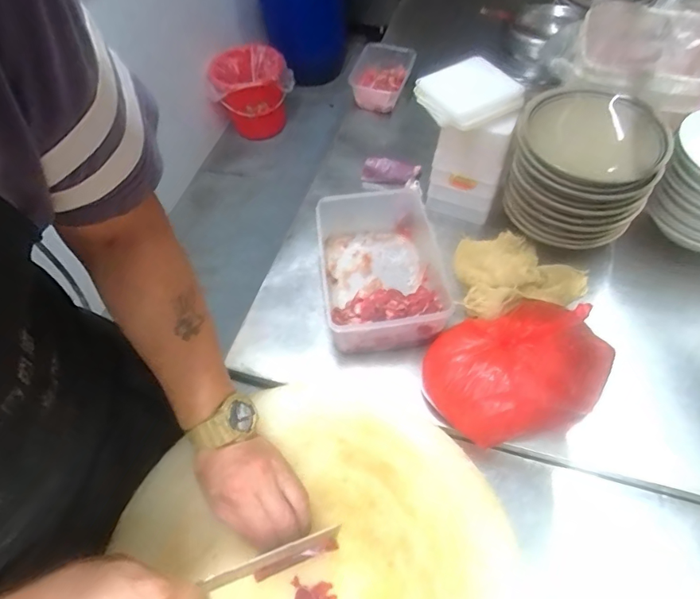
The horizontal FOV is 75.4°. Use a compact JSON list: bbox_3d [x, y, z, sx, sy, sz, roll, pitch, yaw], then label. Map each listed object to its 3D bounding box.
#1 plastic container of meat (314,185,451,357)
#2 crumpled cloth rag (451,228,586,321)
[{"bbox_3d":[0.050,-0.050,0.702,0.181,0.087,0.258,-10,57,-2],"label":"plastic container of meat"},{"bbox_3d":[0.260,-0.049,0.717,0.186,0.027,0.158,-13,57,-4],"label":"crumpled cloth rag"}]

